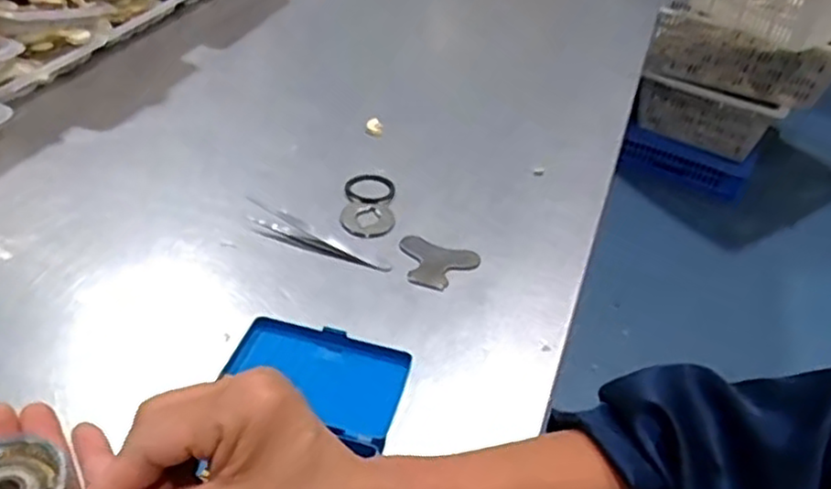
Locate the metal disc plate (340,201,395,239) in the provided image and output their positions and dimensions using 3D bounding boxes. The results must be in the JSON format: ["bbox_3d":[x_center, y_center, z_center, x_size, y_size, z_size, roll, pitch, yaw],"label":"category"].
[{"bbox_3d":[-0.038,-0.019,0.558,0.042,0.005,0.042,4,41,-4],"label":"metal disc plate"}]

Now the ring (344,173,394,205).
[{"bbox_3d":[-0.037,-0.047,0.588,0.041,0.005,0.047,11,41,4],"label":"ring"}]

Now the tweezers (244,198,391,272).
[{"bbox_3d":[-0.082,-0.005,0.531,0.131,0.009,0.029,25,44,19],"label":"tweezers"}]

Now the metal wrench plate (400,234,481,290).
[{"bbox_3d":[0.015,0.014,0.524,0.060,0.004,0.050,16,42,9],"label":"metal wrench plate"}]

